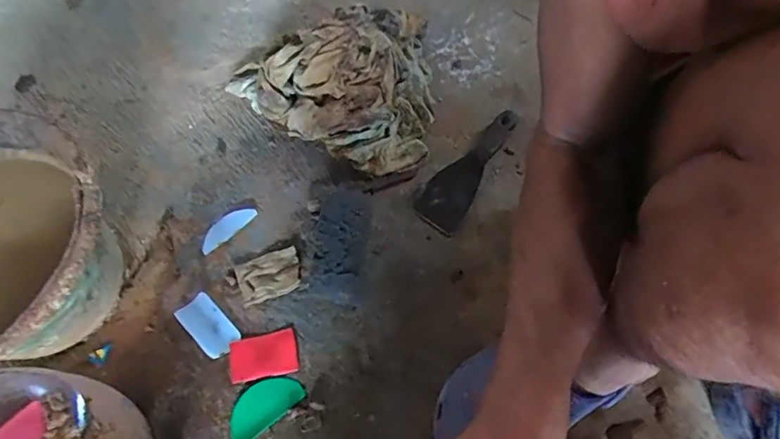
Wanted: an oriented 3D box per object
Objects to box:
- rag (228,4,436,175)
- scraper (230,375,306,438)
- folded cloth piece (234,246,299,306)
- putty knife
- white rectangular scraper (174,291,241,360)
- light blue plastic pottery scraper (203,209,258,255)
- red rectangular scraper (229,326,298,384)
[{"bbox_3d":[-0.059,-0.210,0.694,0.290,0.102,0.219,28,67,13],"label":"rag"},{"bbox_3d":[-0.136,0.197,0.547,0.083,0.004,0.045,-38,69,-17],"label":"scraper"},{"bbox_3d":[-0.143,0.065,0.608,0.074,0.015,0.055,-19,65,-9],"label":"folded cloth piece"},{"bbox_3d":[0.100,-0.069,0.665,0.064,0.036,0.182,31,68,14],"label":"putty knife"},{"bbox_3d":[-0.207,0.120,0.584,0.042,0.013,0.073,-40,70,-18],"label":"white rectangular scraper"},{"bbox_3d":[-0.204,0.009,0.638,0.077,0.005,0.030,-40,70,-18],"label":"light blue plastic pottery scraper"},{"bbox_3d":[-0.141,0.151,0.571,0.073,0.004,0.047,-11,64,-6],"label":"red rectangular scraper"}]

